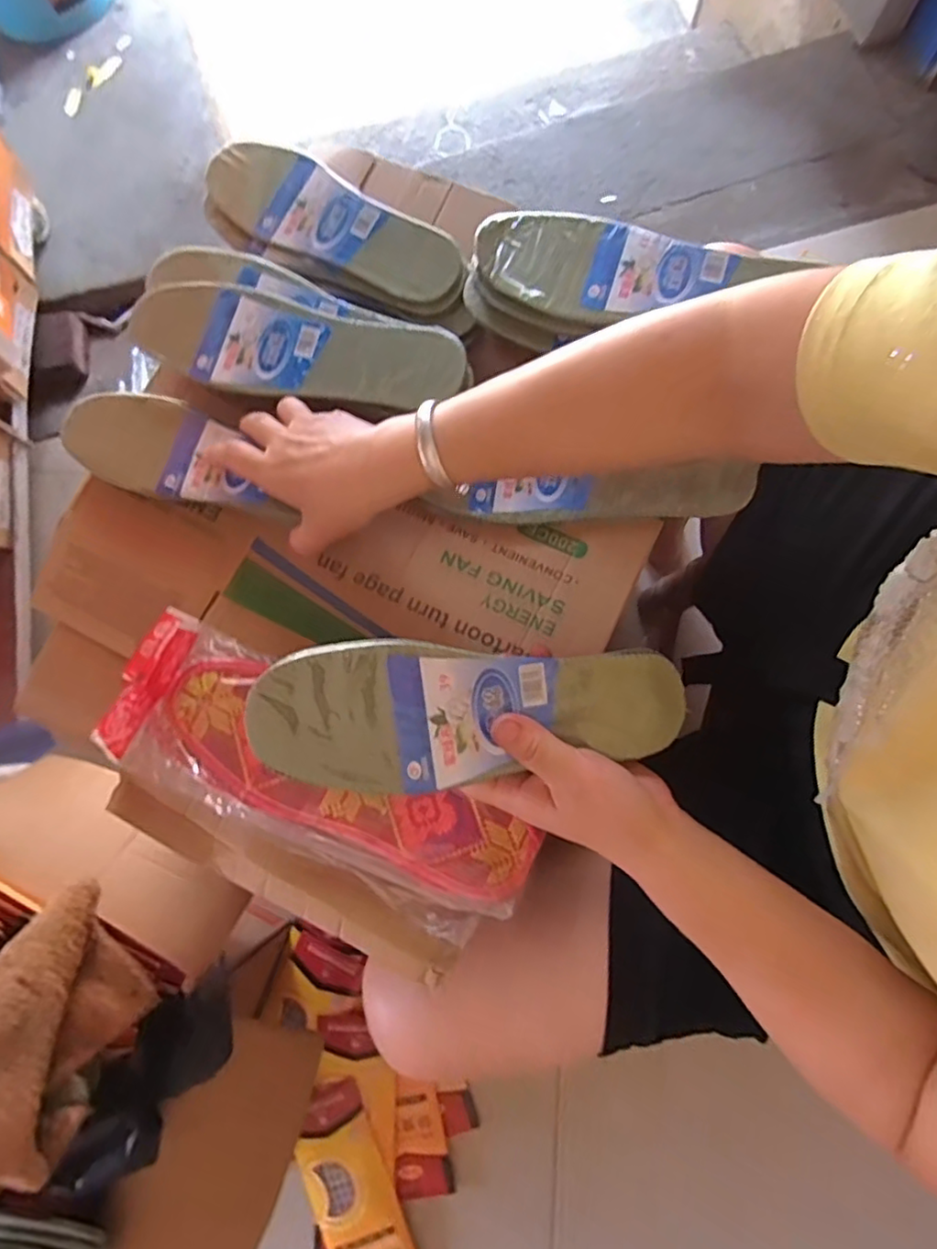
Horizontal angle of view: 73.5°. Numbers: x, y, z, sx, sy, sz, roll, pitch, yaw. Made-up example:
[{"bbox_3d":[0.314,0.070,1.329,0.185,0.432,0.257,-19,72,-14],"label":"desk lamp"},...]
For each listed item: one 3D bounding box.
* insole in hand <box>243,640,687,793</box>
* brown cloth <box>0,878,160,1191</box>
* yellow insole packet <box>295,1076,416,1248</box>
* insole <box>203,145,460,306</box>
[{"bbox_3d":[0.006,0.050,0.337,0.229,0.009,0.074,3,89,-14],"label":"insole in hand"},{"bbox_3d":[-0.347,0.335,0.500,0.140,0.051,0.203,41,42,-5],"label":"brown cloth"},{"bbox_3d":[-0.139,0.741,0.795,0.101,0.020,0.292,-22,79,-1],"label":"yellow insole packet"},{"bbox_3d":[-0.103,-0.309,0.482,0.213,0.016,0.070,32,83,8],"label":"insole"}]

